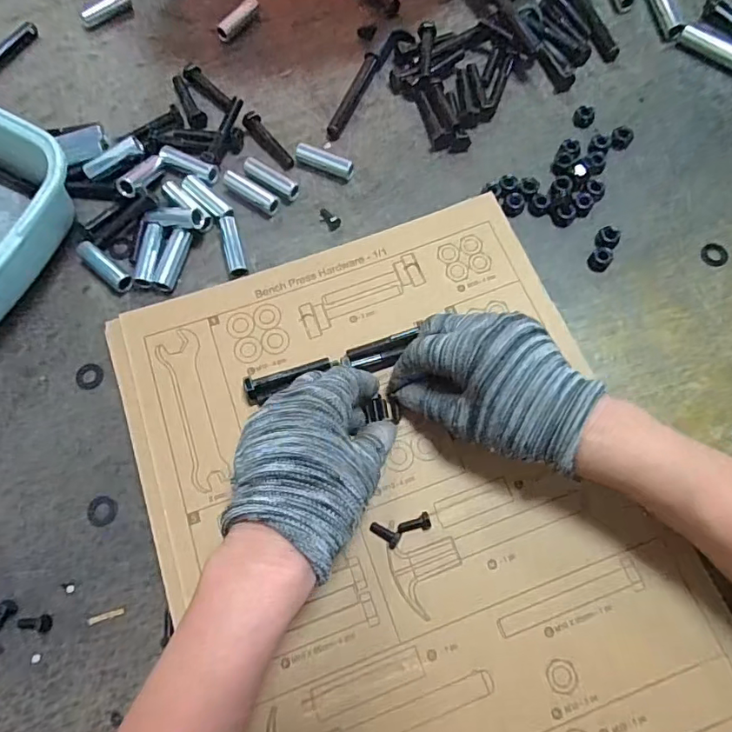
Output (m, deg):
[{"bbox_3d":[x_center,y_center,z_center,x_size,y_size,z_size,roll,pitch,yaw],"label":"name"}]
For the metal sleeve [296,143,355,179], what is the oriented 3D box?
[{"bbox_3d":[-0.036,-0.170,0.432,0.051,0.016,0.016,25,72,12],"label":"metal sleeve"}]

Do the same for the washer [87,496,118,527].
[{"bbox_3d":[-0.176,0.097,0.341,0.020,0.004,0.019,-1,69,3],"label":"washer"}]

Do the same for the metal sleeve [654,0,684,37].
[{"bbox_3d":[0.278,-0.333,0.472,0.018,0.013,0.074,-7,69,0],"label":"metal sleeve"}]

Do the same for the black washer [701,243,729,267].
[{"bbox_3d":[0.268,-0.086,0.393,0.020,0.004,0.019,-1,69,3],"label":"black washer"}]

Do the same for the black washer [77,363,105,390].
[{"bbox_3d":[-0.203,0.007,0.374,0.021,0.004,0.020,10,70,7],"label":"black washer"}]

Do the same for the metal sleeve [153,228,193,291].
[{"bbox_3d":[-0.150,-0.082,0.398,0.015,0.011,0.051,13,71,8],"label":"metal sleeve"}]

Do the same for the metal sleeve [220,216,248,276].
[{"bbox_3d":[-0.104,-0.093,0.404,0.014,0.013,0.052,-13,69,-2],"label":"metal sleeve"}]

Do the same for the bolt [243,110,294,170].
[{"bbox_3d":[-0.084,-0.194,0.440,0.017,0.016,0.062,-35,72,-10],"label":"bolt"}]

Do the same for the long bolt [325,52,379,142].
[{"bbox_3d":[-0.013,-0.240,0.452,0.016,0.013,0.091,20,72,10],"label":"long bolt"}]

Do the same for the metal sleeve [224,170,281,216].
[{"bbox_3d":[-0.095,-0.141,0.421,0.053,0.011,0.017,33,74,14],"label":"metal sleeve"}]

